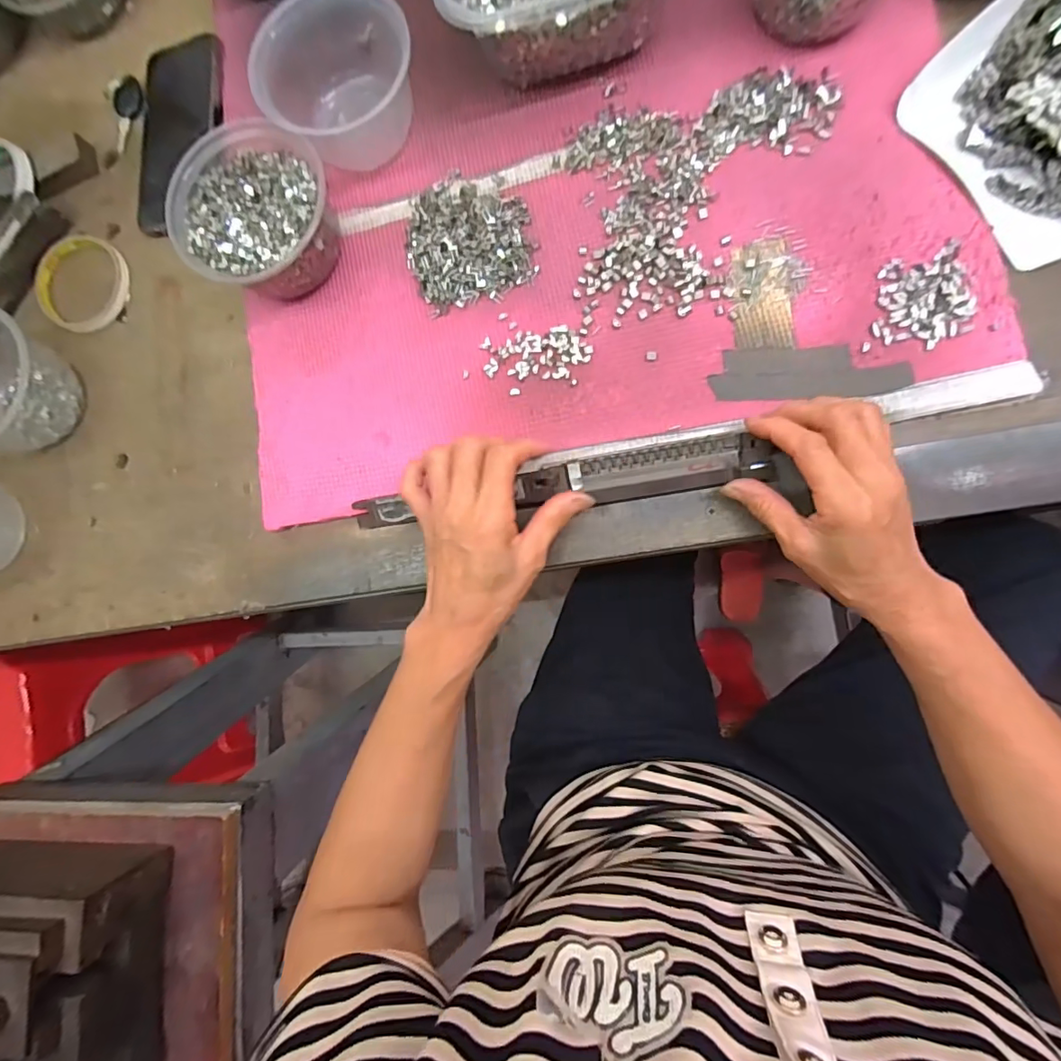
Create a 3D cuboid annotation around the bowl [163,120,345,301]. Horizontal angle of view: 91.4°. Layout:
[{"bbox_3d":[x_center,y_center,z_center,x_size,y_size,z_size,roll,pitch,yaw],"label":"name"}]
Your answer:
[{"bbox_3d":[-0.199,-0.232,0.386,0.119,0.060,0.109,-1,85,9],"label":"bowl"}]

